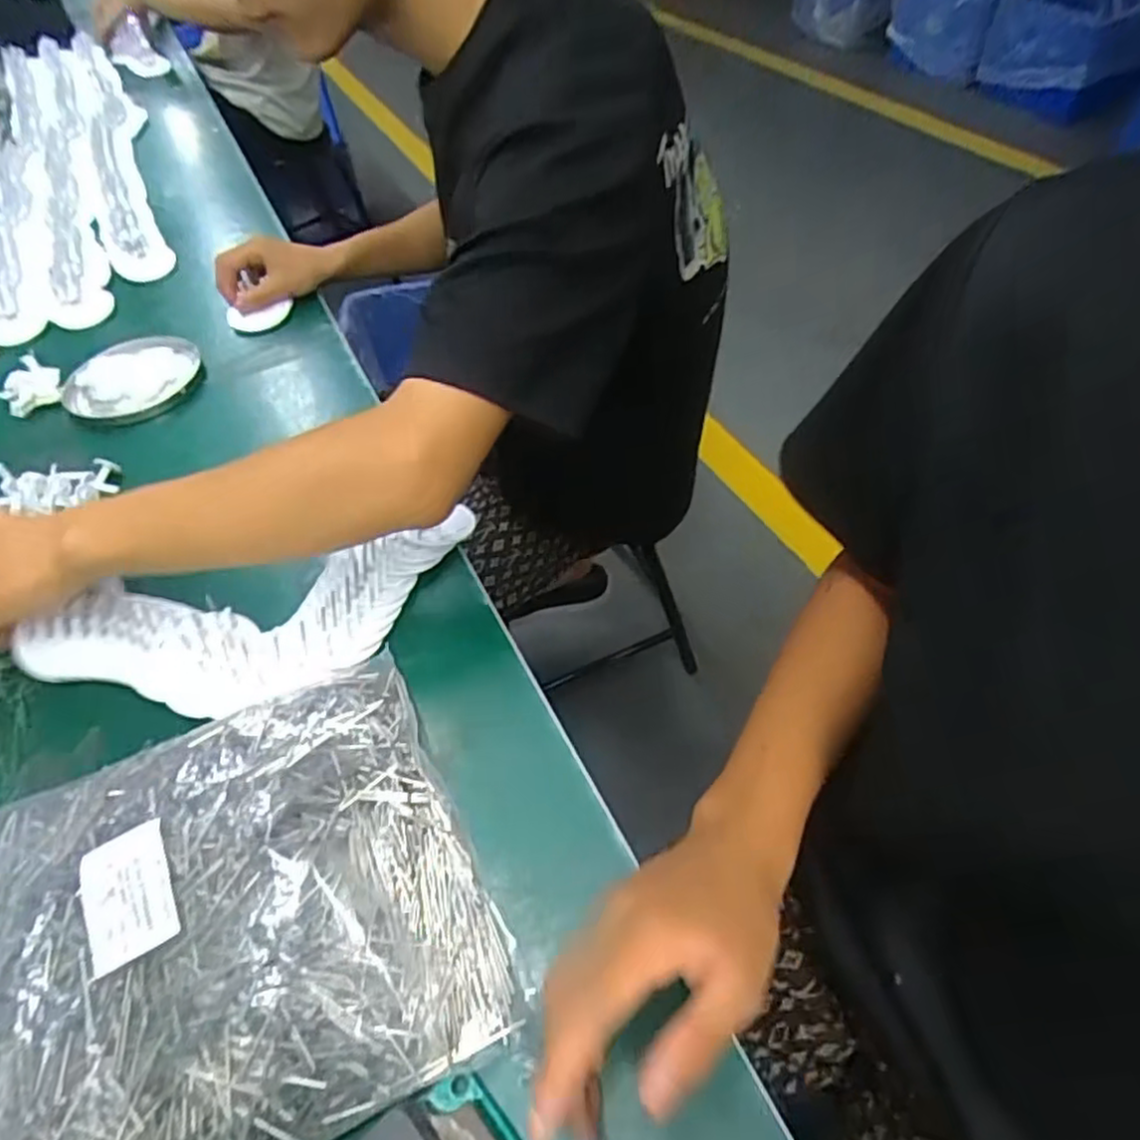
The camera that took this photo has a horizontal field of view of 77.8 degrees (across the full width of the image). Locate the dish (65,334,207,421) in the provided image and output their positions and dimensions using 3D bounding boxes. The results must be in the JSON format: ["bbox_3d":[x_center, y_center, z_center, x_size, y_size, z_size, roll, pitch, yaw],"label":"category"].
[{"bbox_3d":[-0.421,-0.190,0.696,0.110,0.020,0.123,23,59,23],"label":"dish"}]

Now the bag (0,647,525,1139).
[{"bbox_3d":[-0.191,0.172,0.353,0.274,0.056,0.227,-23,53,-13],"label":"bag"}]

